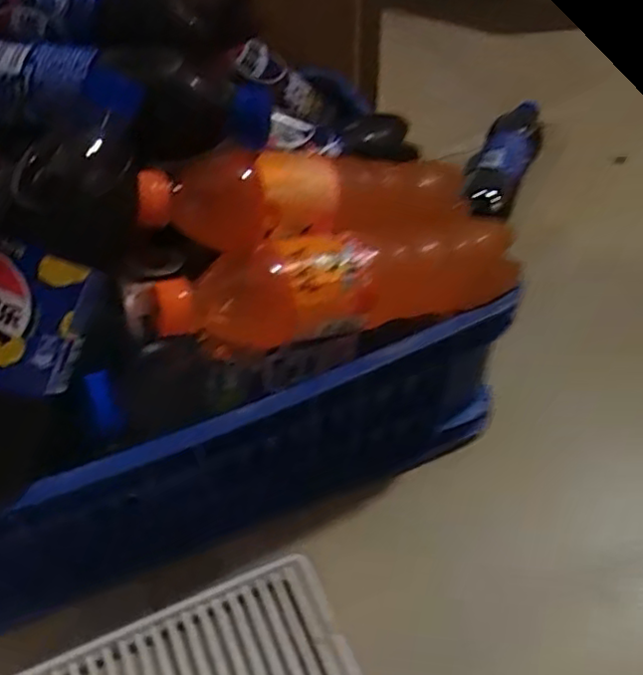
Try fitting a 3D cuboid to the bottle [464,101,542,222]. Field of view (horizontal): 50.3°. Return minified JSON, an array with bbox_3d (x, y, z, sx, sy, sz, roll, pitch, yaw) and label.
[{"bbox_3d":[0.217,-0.208,0.816,0.061,0.051,0.212,19,53,16],"label":"bottle"}]

